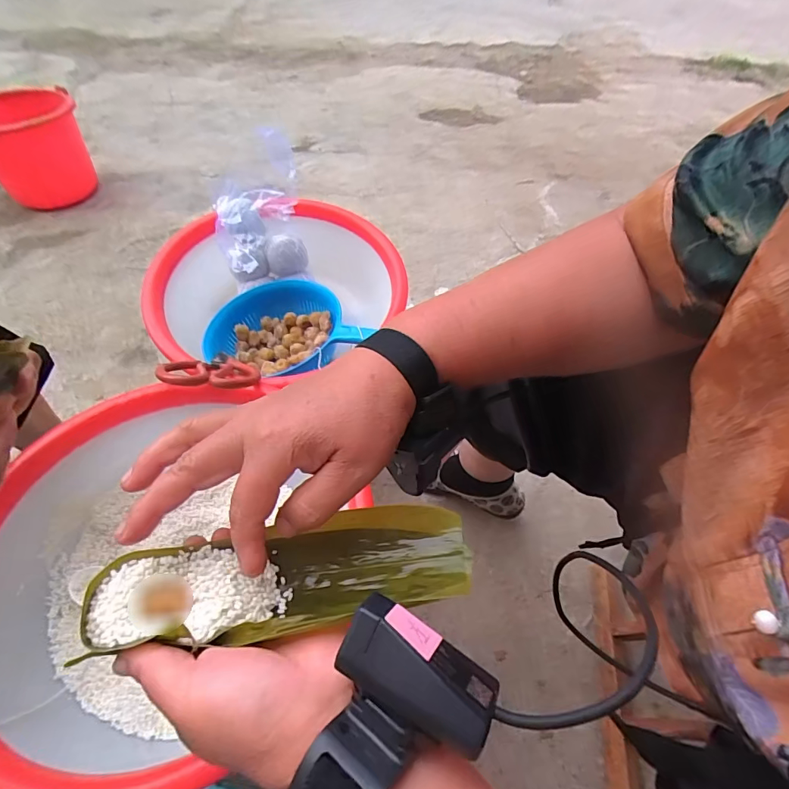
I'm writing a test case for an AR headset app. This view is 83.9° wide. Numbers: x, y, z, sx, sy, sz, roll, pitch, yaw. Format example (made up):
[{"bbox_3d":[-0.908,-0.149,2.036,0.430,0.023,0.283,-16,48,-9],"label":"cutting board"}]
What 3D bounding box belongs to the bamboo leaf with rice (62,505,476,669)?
[{"bbox_3d":[-0.061,0.107,0.256,0.208,0.023,0.058,-7,53,-10],"label":"bamboo leaf with rice"}]

